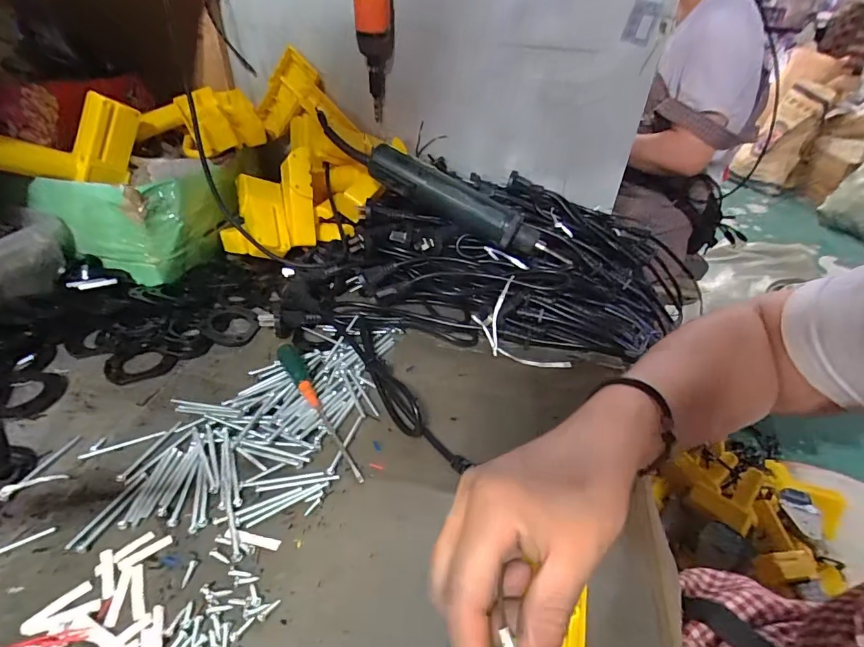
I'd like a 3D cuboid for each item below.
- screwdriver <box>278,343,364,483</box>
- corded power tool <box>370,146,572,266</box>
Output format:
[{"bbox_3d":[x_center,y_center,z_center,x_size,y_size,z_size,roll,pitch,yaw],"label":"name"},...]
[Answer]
[{"bbox_3d":[-0.092,0.065,0.362,0.015,0.024,0.145,-21,43,-30],"label":"screwdriver"},{"bbox_3d":[0.041,-0.131,0.512,0.250,0.046,0.041,29,39,1],"label":"corded power tool"}]

